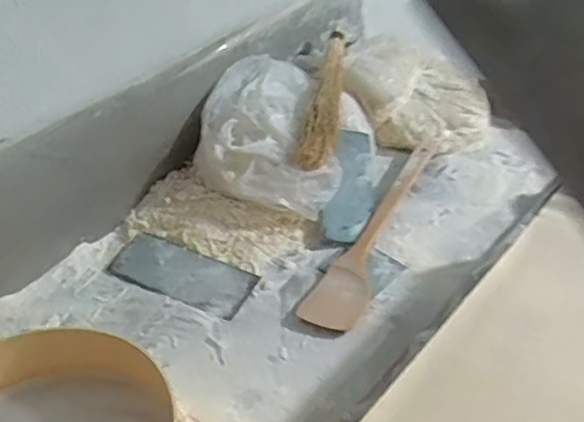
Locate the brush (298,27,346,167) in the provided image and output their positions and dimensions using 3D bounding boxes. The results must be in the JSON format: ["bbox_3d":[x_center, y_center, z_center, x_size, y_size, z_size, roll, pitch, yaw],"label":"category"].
[{"bbox_3d":[0.053,-0.172,0.919,0.044,0.067,0.305,4,40,11],"label":"brush"}]

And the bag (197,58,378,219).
[{"bbox_3d":[-0.012,-0.121,0.898,0.205,0.116,0.255,18,44,25],"label":"bag"}]

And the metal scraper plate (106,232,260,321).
[{"bbox_3d":[-0.144,0.080,0.800,0.197,0.007,0.072,16,55,26],"label":"metal scraper plate"}]

